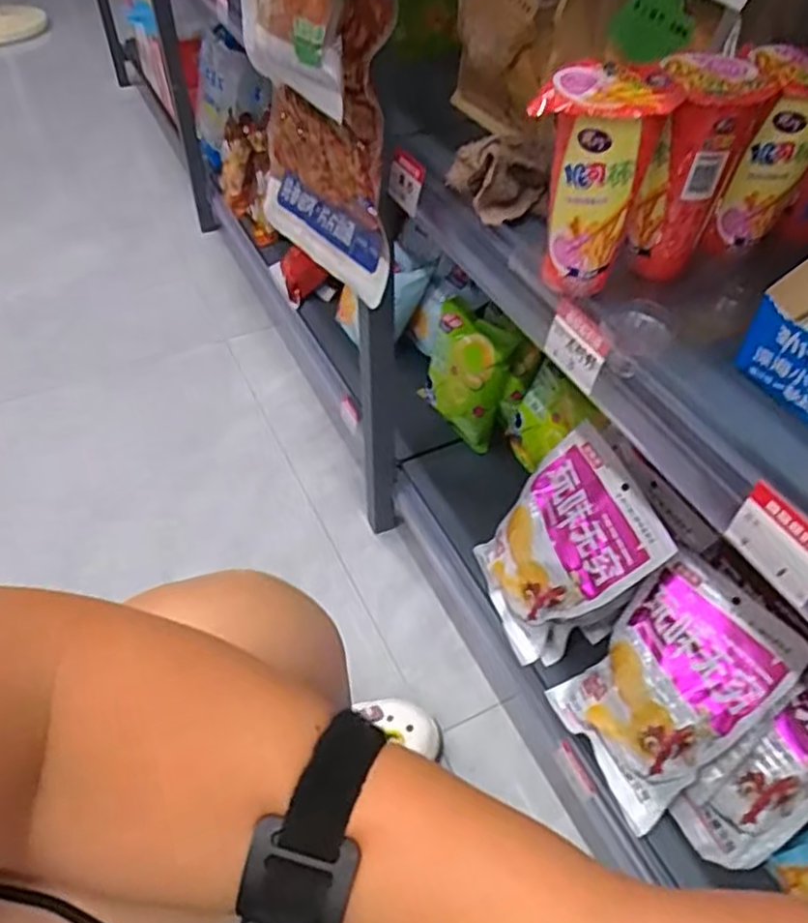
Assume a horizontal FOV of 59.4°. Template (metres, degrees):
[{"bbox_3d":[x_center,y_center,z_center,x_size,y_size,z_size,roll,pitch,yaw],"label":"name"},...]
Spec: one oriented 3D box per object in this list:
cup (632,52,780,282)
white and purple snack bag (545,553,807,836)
[{"bbox_3d":[0.169,-0.167,0.418,0.050,0.115,0.058,11,48,8],"label":"cup"},{"bbox_3d":[0.236,0.199,0.634,0.205,0.027,0.138,-49,51,11],"label":"white and purple snack bag"}]

